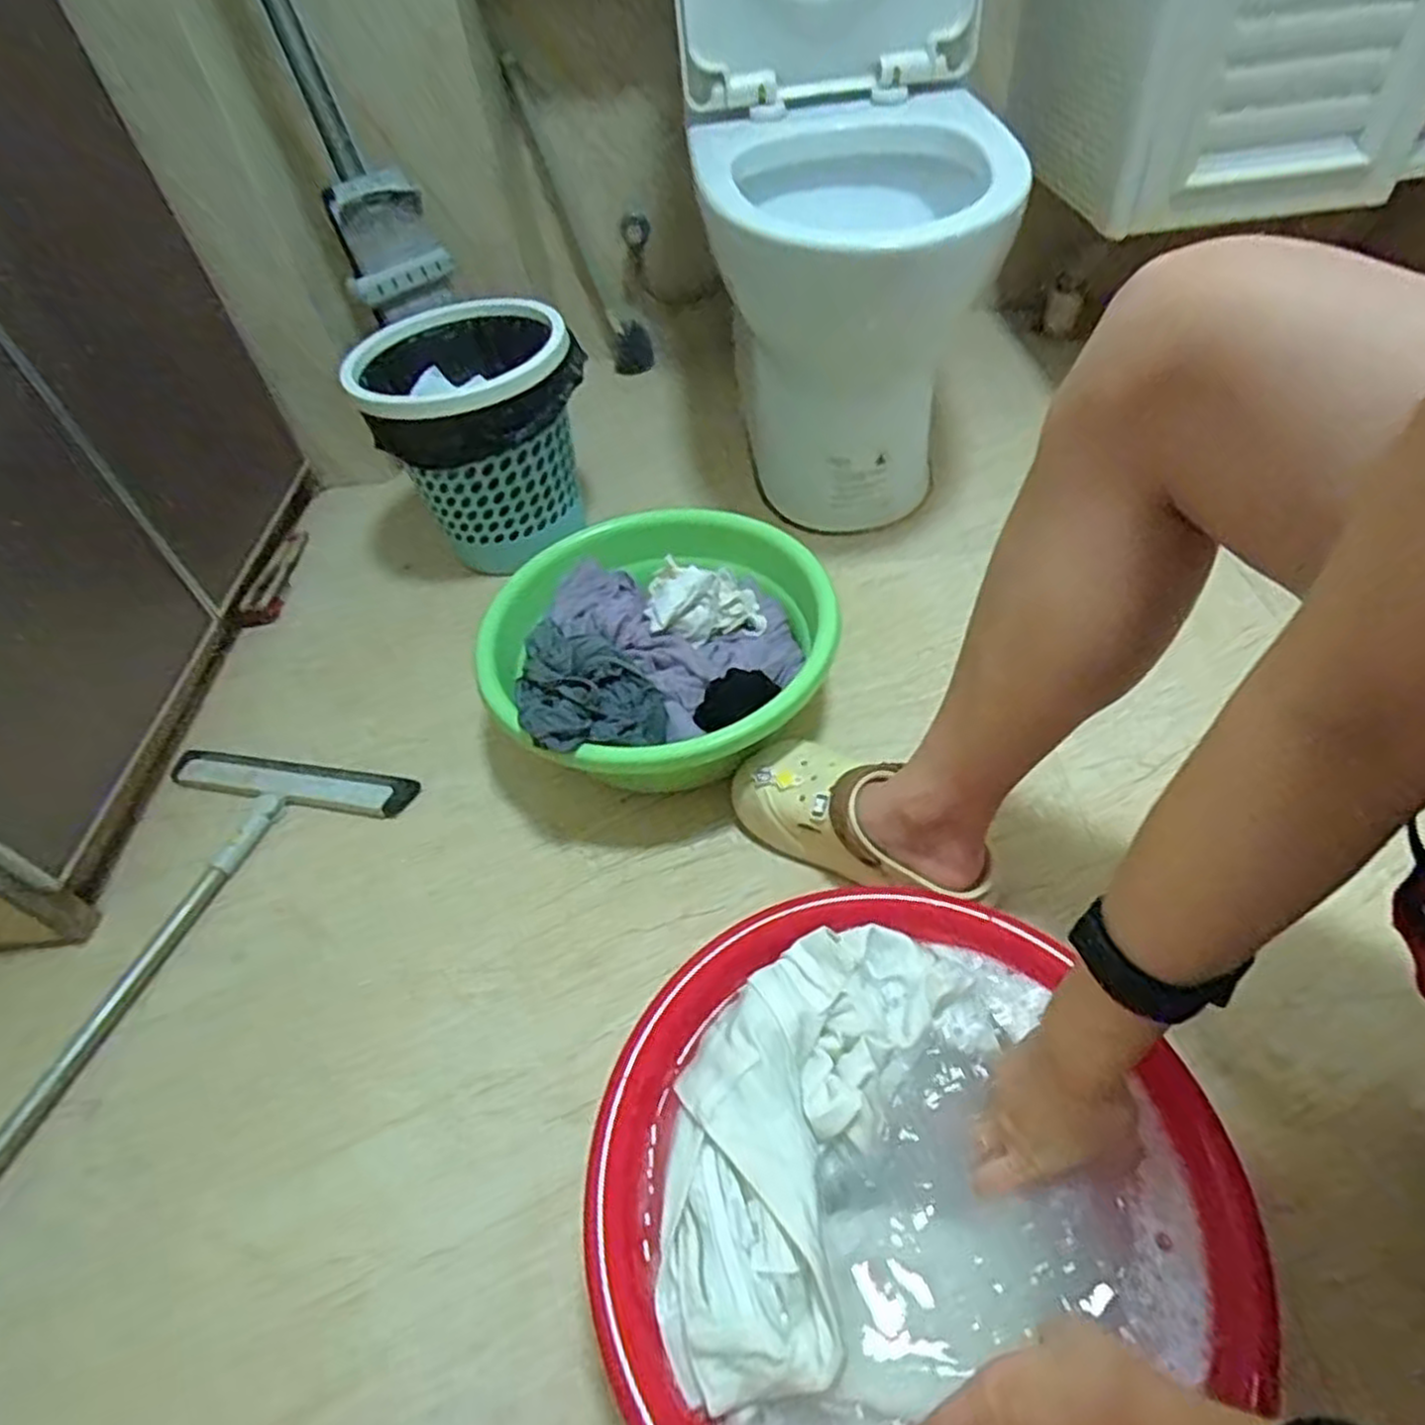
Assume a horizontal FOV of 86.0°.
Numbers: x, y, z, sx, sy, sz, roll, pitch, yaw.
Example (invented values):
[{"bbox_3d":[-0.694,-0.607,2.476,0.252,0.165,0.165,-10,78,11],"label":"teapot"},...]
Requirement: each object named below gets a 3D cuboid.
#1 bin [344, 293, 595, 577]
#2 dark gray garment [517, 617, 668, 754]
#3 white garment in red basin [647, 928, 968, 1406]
[{"bbox_3d":[-0.298,-0.363,1.013,0.255,0.258,0.255,-28,50,-16],"label":"bin"},{"bbox_3d":[-0.122,-0.030,0.717,0.122,0.053,0.145,-20,49,-10],"label":"dark gray garment"},{"bbox_3d":[0.051,0.248,0.476,0.140,0.058,0.288,19,53,23],"label":"white garment in red basin"}]

